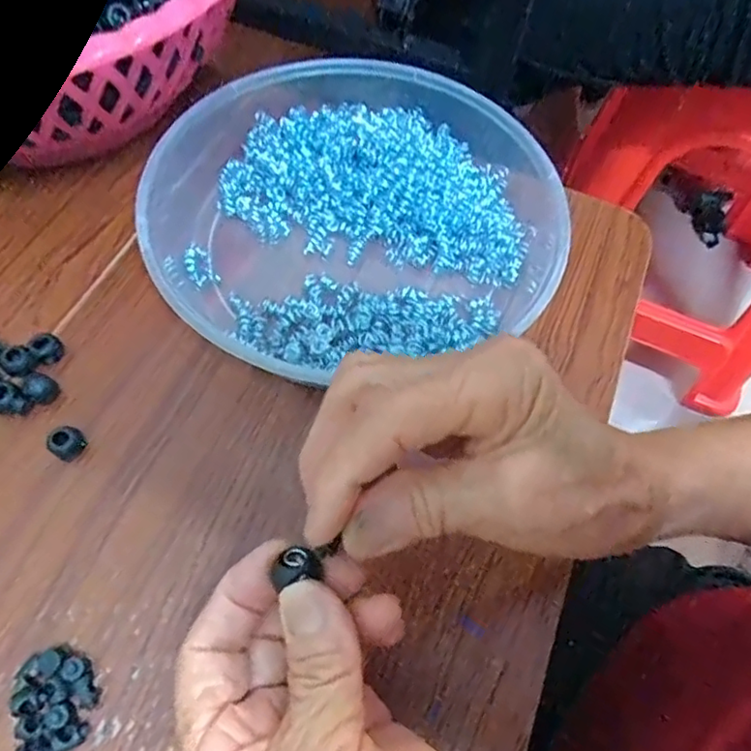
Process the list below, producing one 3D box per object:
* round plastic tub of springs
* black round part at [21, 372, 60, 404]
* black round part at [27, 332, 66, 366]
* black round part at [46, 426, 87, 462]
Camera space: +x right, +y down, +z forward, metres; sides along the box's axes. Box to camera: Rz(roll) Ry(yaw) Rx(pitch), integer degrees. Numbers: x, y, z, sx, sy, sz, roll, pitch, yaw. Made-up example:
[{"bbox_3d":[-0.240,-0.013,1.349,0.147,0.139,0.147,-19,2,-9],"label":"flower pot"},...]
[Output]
[{"bbox_3d":[-0.014,-0.100,0.347,0.219,0.041,0.203,2,62,-4],"label":"round plastic tub of springs"},{"bbox_3d":[-0.167,0.006,0.304,0.010,0.014,0.014,34,64,12],"label":"black round part"},{"bbox_3d":[-0.170,-0.014,0.318,0.013,0.015,0.014,2,62,-4],"label":"black round part"},{"bbox_3d":[-0.147,0.033,0.292,0.013,0.014,0.015,31,64,11],"label":"black round part"}]

